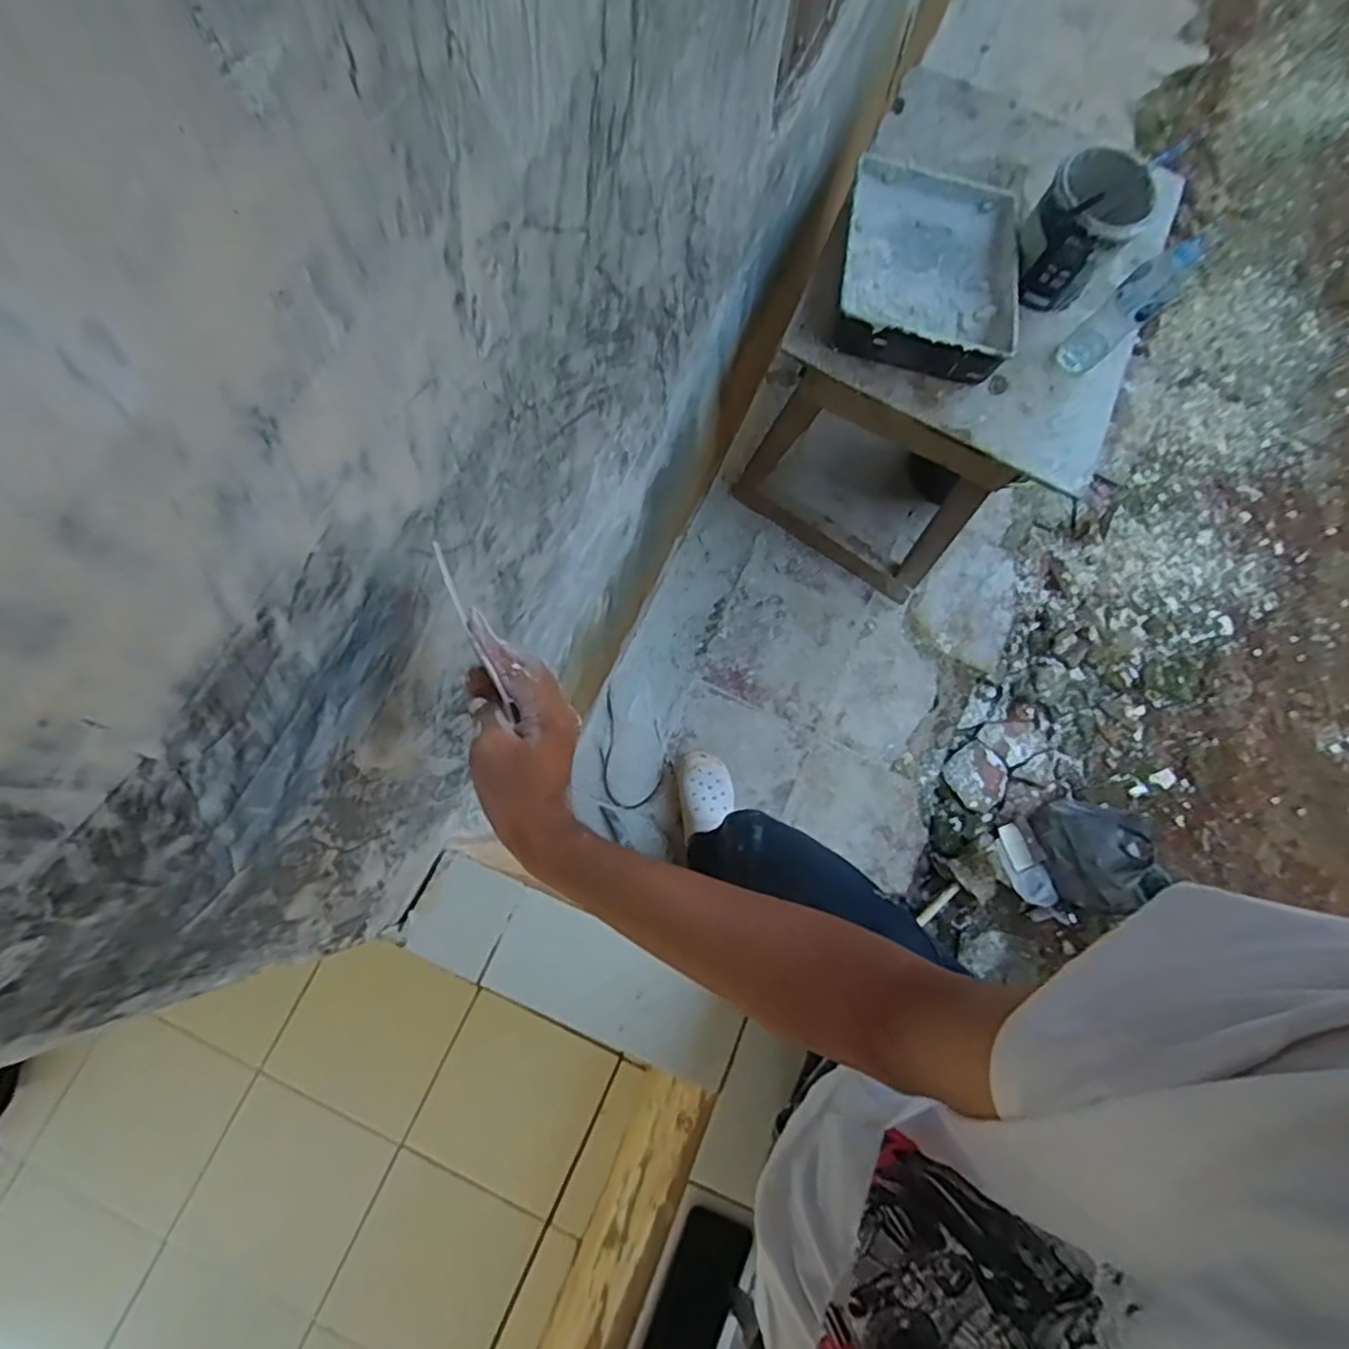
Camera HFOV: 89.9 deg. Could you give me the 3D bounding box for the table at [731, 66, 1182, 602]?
[{"bbox_3d":[0.539,-0.646,1.359,0.539,0.558,0.731,27,76,5],"label":"table"}]

